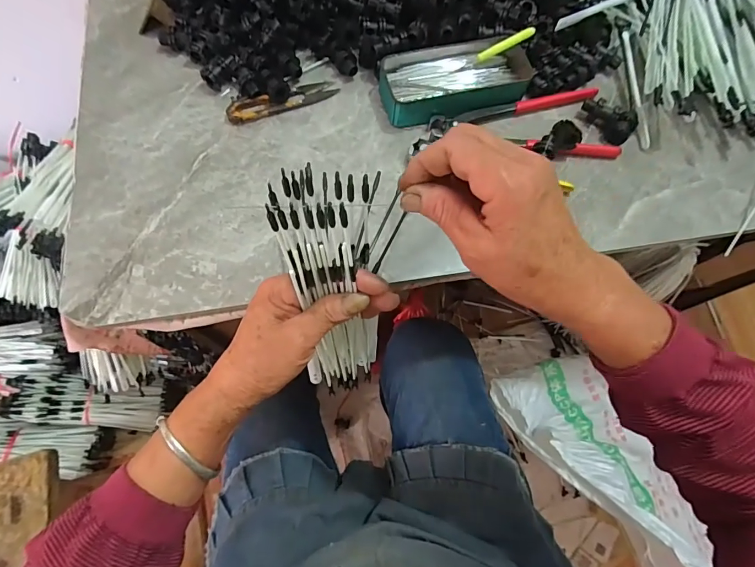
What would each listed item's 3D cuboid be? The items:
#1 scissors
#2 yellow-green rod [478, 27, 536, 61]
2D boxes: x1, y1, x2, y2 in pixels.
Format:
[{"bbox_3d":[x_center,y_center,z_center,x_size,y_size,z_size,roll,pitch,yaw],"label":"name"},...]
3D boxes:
[{"bbox_3d":[-0.100,-0.194,0.434,0.116,0.010,0.028,-23,70,-11],"label":"scissors"},{"bbox_3d":[0.137,-0.254,0.439,0.063,0.010,0.011,-24,69,10],"label":"yellow-green rod"}]

